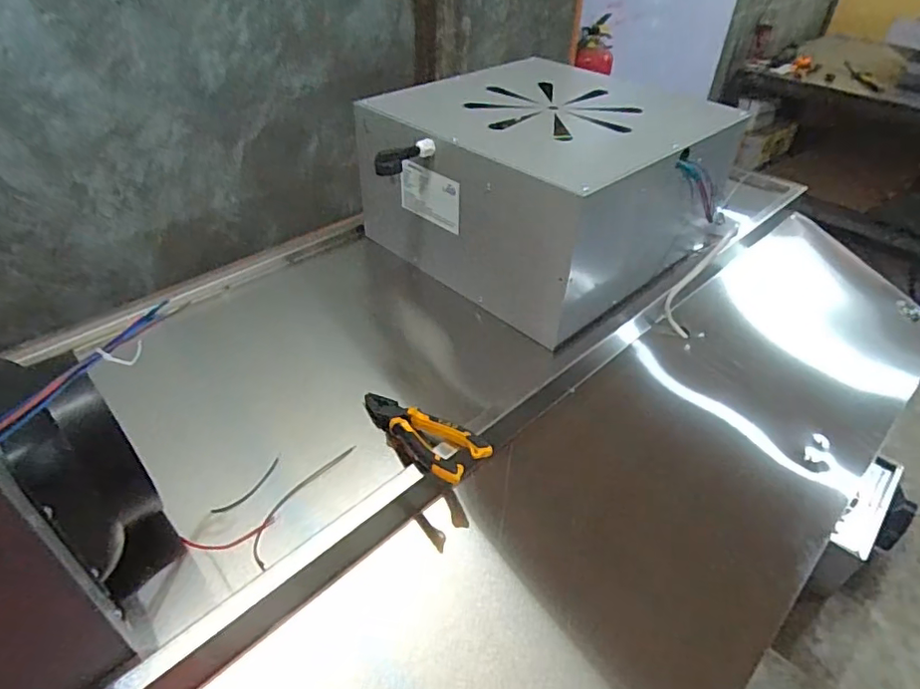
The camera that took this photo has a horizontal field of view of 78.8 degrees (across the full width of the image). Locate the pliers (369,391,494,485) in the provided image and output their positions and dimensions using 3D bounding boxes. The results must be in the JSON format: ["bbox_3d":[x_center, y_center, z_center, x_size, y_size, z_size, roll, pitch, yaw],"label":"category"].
[{"bbox_3d":[-0.039,0.092,0.602,0.065,0.046,0.163,-27,49,-30],"label":"pliers"}]

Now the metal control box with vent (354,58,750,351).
[{"bbox_3d":[0.107,-0.222,0.825,0.410,0.226,0.442,-31,51,-32],"label":"metal control box with vent"}]

